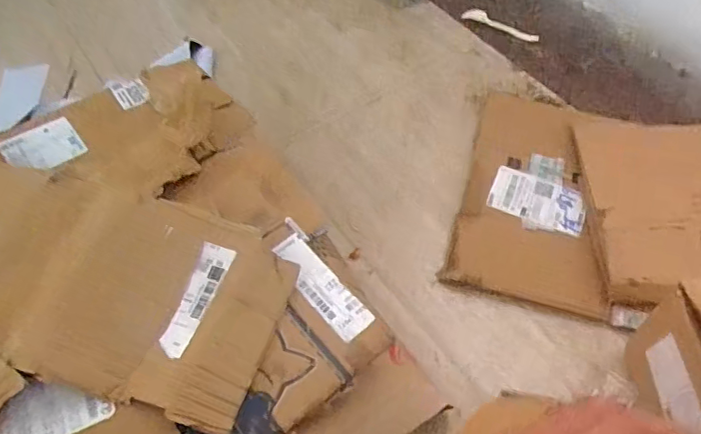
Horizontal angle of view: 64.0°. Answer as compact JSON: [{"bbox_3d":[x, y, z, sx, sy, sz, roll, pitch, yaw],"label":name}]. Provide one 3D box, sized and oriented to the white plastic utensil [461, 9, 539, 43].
[{"bbox_3d":[0.271,-0.344,1.013,0.141,0.011,0.031,29,62,21],"label":"white plastic utensil"}]

